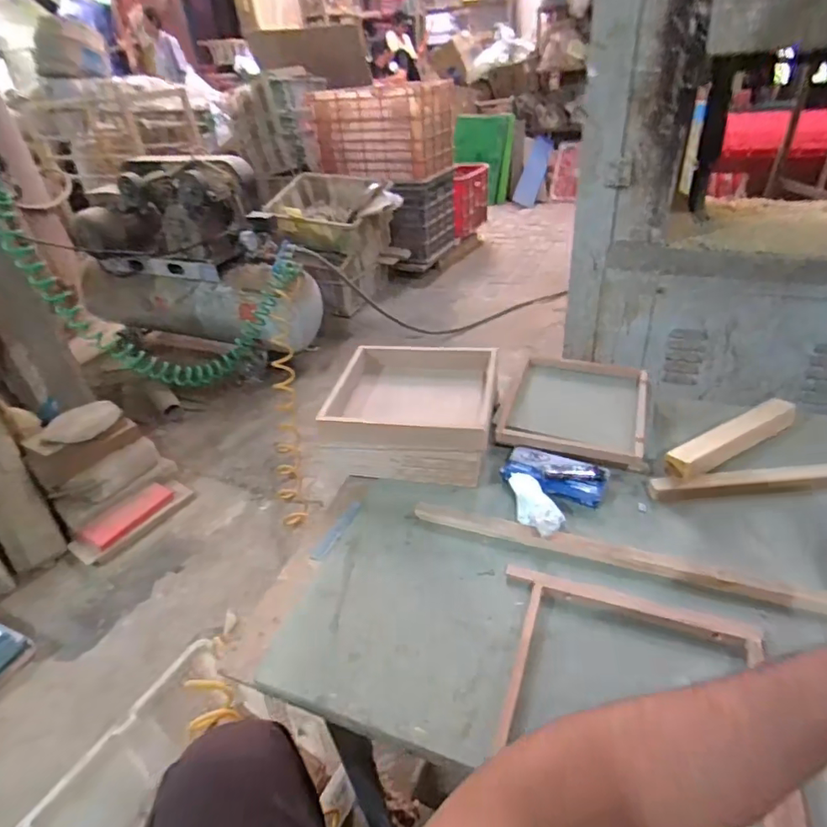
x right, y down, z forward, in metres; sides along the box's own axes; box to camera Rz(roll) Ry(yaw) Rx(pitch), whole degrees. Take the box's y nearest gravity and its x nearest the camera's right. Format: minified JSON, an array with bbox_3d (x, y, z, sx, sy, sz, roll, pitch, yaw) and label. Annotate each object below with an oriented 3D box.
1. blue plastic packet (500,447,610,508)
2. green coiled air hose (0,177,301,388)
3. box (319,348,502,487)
[{"bbox_3d":[0.183,0.077,0.681,0.129,0.024,0.065,14,39,26],"label":"blue plastic packet"},{"bbox_3d":[-0.666,-0.397,1.499,0.734,0.586,0.211,-32,43,-32],"label":"green coiled air hose"},{"bbox_3d":[0.003,-0.010,0.773,0.231,0.077,0.231,6,36,16],"label":"box"}]

